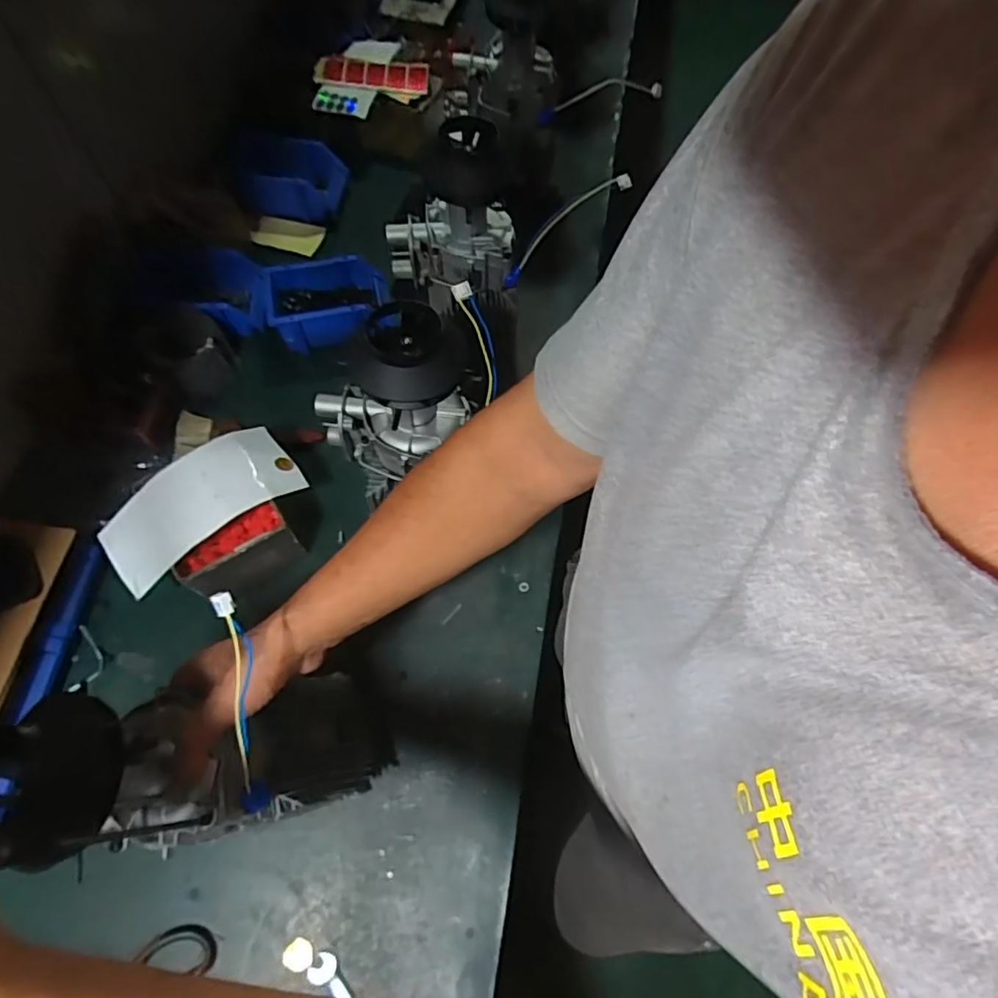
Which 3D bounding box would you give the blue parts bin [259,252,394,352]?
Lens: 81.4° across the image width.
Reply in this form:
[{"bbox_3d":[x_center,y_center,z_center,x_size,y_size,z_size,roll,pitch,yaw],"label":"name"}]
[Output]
[{"bbox_3d":[-0.269,-0.309,0.922,0.192,0.075,0.131,-8,64,-4],"label":"blue parts bin"}]

